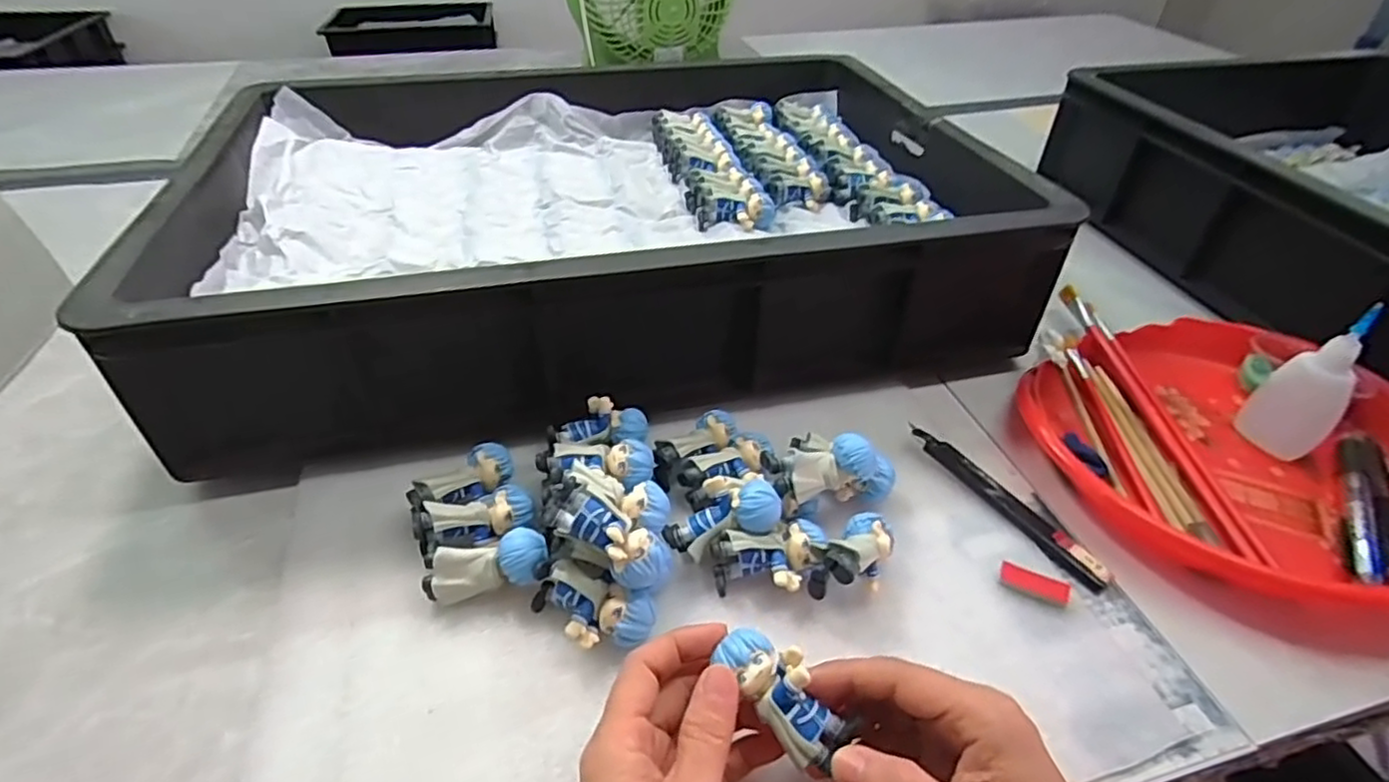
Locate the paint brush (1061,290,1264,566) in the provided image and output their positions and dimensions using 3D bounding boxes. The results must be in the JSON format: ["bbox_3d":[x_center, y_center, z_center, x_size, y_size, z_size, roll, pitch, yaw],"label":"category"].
[{"bbox_3d":[0.310,0.005,0.470,0.014,0.011,0.255,-1,41,-3],"label":"paint brush"}]

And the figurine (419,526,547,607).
[{"bbox_3d":[-0.106,0.091,0.349,0.061,0.027,0.024,-18,45,-1],"label":"figurine"}]

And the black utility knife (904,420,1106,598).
[{"bbox_3d":[0.182,0.065,0.407,0.016,0.011,0.135,-23,47,-26],"label":"black utility knife"}]

